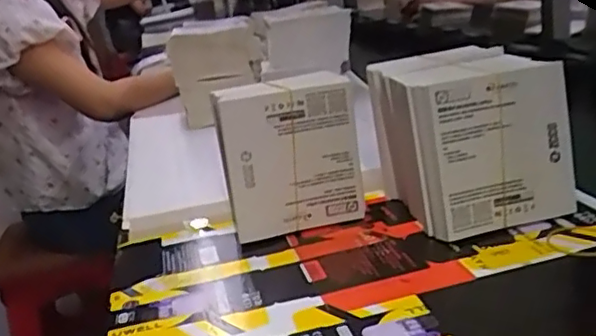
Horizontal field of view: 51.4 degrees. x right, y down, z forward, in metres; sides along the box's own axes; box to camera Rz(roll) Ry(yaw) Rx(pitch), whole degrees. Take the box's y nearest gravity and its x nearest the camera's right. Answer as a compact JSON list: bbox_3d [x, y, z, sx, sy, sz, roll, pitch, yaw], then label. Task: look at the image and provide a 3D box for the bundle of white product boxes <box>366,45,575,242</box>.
[{"bbox_3d":[0.142,-0.031,0.550,0.123,0.127,0.179,-10,18,-4],"label":"bundle of white product boxes"}]

